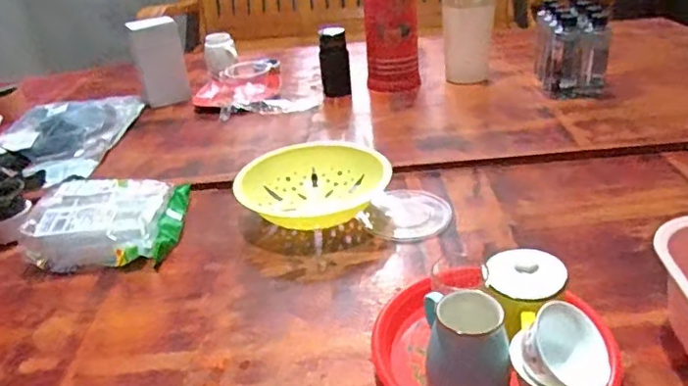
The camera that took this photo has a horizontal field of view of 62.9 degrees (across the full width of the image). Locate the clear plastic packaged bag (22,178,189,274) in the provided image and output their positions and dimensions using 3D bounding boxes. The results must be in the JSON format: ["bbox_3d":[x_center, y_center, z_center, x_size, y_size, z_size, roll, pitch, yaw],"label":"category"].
[{"bbox_3d":[-0.378,0.033,0.910,0.220,0.064,0.195,-5,30,2],"label":"clear plastic packaged bag"}]

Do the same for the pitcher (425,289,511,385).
[{"bbox_3d":[0.121,0.164,0.554,0.077,0.112,0.075,-2,30,8],"label":"pitcher"}]

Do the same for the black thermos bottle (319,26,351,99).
[{"bbox_3d":[-0.022,-0.318,1.361,0.066,0.152,0.052,-6,30,1],"label":"black thermos bottle"}]

